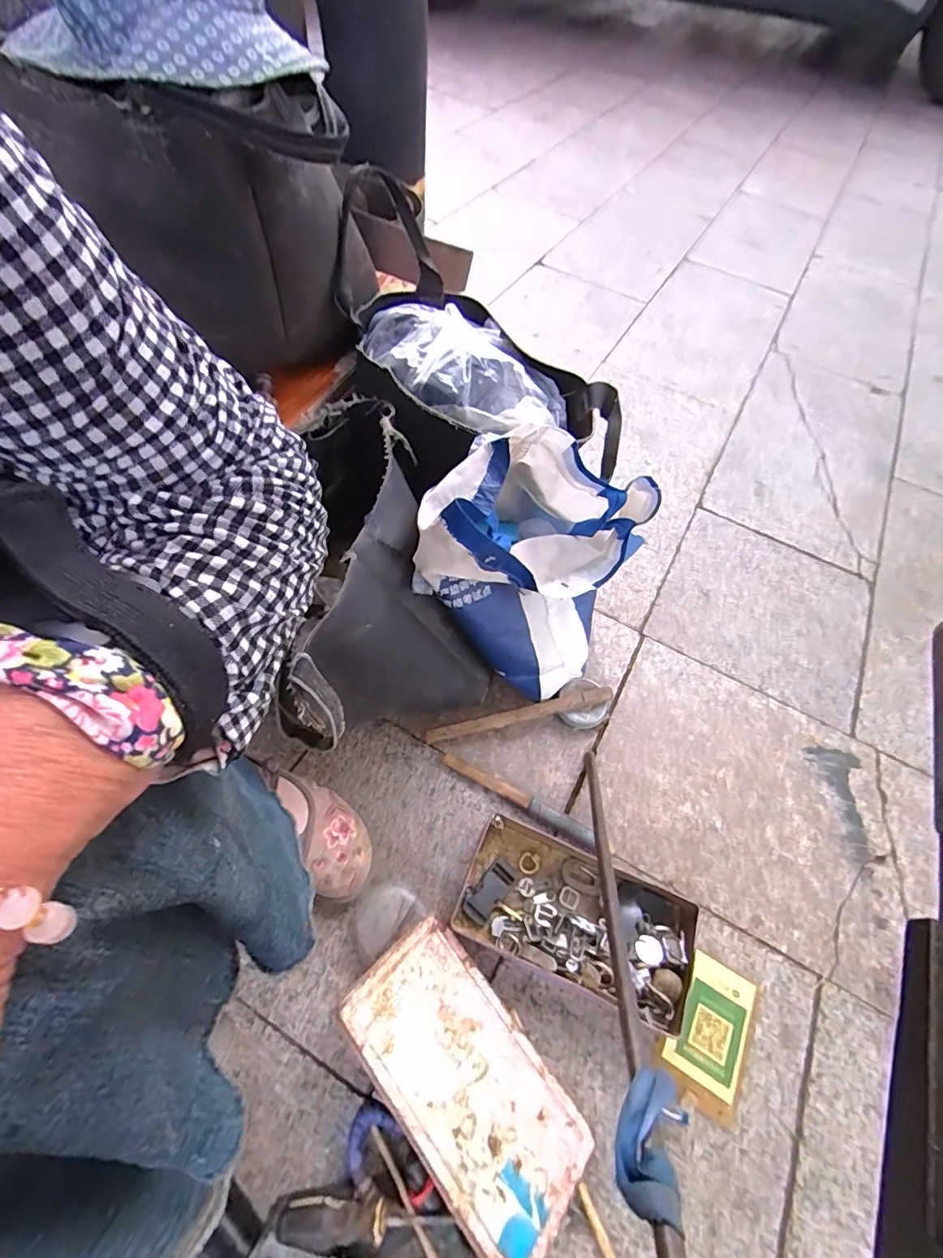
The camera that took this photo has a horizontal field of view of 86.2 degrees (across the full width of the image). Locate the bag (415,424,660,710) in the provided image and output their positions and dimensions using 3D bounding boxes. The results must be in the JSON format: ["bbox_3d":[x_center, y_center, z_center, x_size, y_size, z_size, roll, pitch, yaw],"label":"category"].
[{"bbox_3d":[0.062,-0.078,0.566,0.213,0.230,0.213,22,61,7],"label":"bag"}]

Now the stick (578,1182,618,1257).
[{"bbox_3d":[0.111,0.499,0.401,0.009,0.006,0.091,-21,62,-14],"label":"stick"}]

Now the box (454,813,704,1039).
[{"bbox_3d":[0.104,0.289,0.508,0.225,0.037,0.116,21,60,10],"label":"box"}]

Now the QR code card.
[{"bbox_3d":[0.226,0.383,0.479,0.075,0.006,0.119,25,61,12],"label":"QR code card"}]

